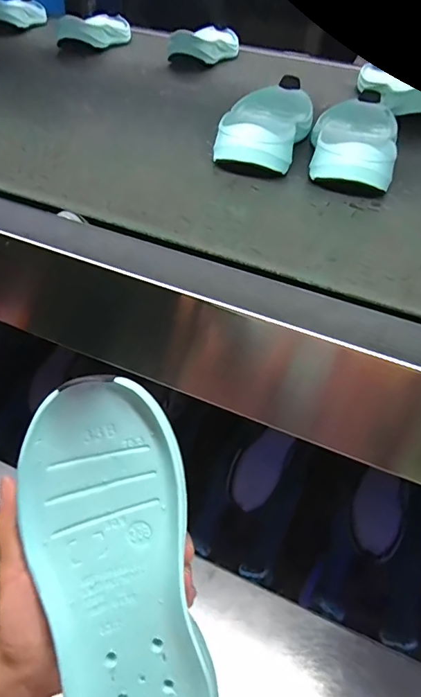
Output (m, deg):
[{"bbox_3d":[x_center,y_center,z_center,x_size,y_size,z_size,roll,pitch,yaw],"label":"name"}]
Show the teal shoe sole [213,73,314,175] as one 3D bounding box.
[{"bbox_3d":[0.062,-0.253,0.490,0.083,0.042,0.222,14,44,9],"label":"teal shoe sole"}]

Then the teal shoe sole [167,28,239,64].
[{"bbox_3d":[0.002,-0.538,0.780,0.092,0.045,0.224,14,44,9],"label":"teal shoe sole"}]

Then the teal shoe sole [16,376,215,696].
[{"bbox_3d":[-0.050,0.131,0.240,0.082,0.029,0.224,-10,90,-16],"label":"teal shoe sole"}]

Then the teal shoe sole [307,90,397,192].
[{"bbox_3d":[0.154,-0.228,0.475,0.084,0.041,0.228,16,44,11],"label":"teal shoe sole"}]

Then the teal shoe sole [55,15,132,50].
[{"bbox_3d":[-0.196,-0.582,0.806,0.071,0.045,0.214,10,45,6],"label":"teal shoe sole"}]

